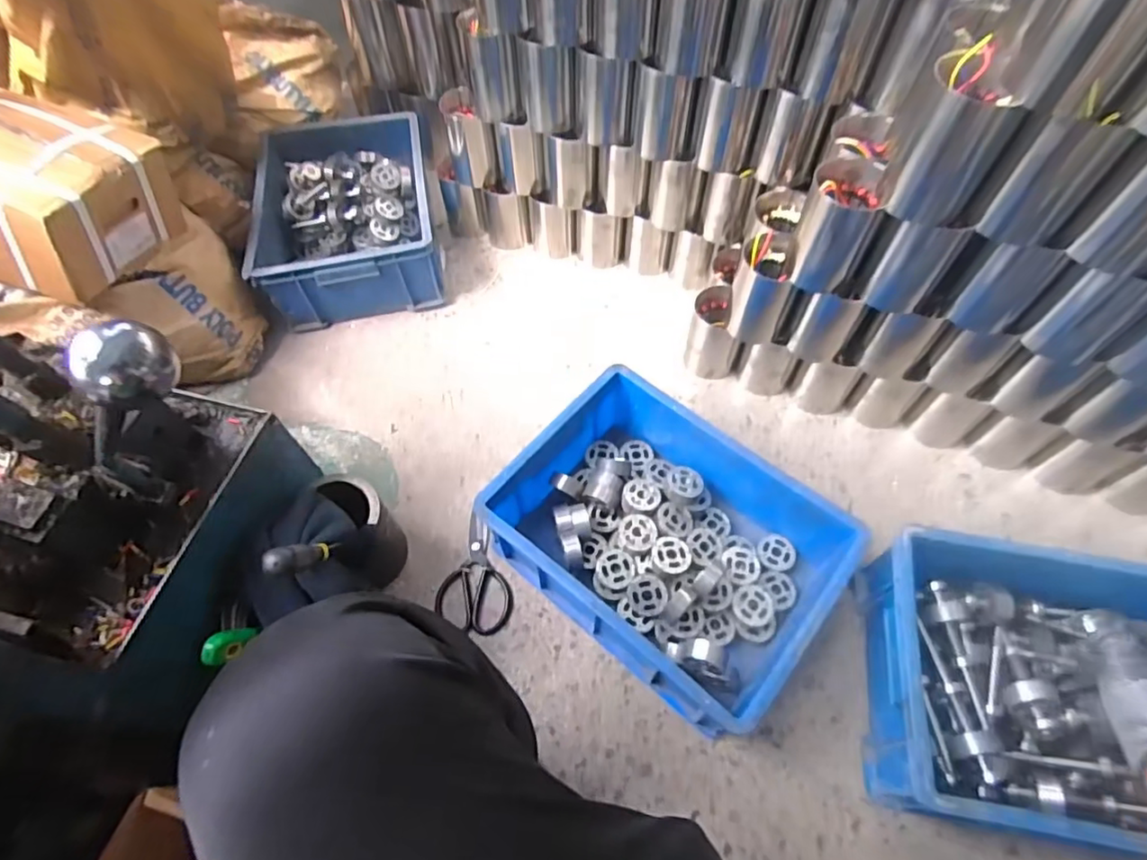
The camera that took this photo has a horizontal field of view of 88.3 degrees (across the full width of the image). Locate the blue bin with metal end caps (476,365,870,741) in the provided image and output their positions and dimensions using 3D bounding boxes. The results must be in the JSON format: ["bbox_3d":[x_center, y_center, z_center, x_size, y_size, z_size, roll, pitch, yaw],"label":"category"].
[{"bbox_3d":[0.119,0.148,0.797,0.407,0.146,0.299,35,66,20],"label":"blue bin with metal end caps"}]

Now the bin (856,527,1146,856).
[{"bbox_3d":[0.579,0.310,0.698,0.428,0.147,0.308,7,60,5],"label":"bin"}]

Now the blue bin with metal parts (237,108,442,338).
[{"bbox_3d":[-0.428,-0.411,1.145,0.312,0.167,0.403,-11,60,-5],"label":"blue bin with metal parts"}]

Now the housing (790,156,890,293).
[{"bbox_3d":[0.324,-0.256,0.741,0.081,0.138,0.087,16,61,10],"label":"housing"}]

